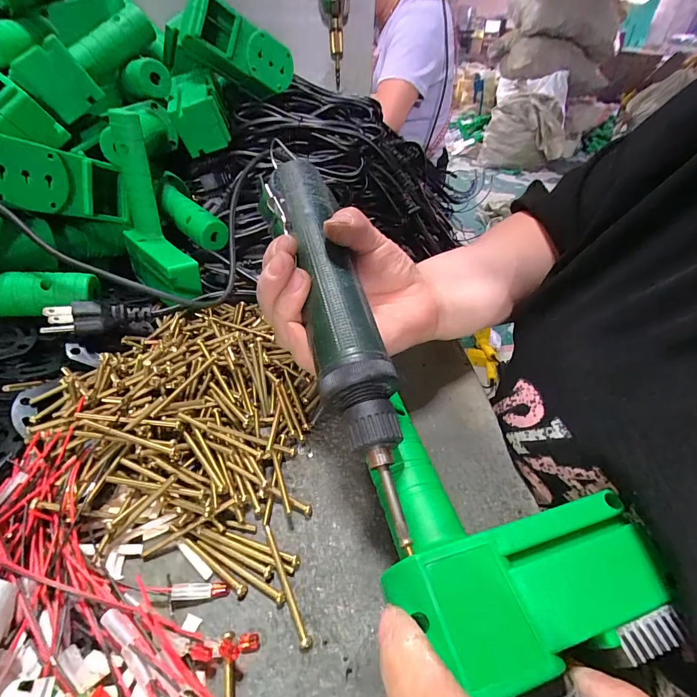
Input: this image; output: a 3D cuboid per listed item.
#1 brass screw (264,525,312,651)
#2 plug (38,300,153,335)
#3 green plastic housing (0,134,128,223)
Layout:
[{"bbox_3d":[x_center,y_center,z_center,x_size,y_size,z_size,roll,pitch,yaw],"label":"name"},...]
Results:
[{"bbox_3d":[-0.032,0.118,0.187,0.005,0.008,0.059,-17,45,-20],"label":"brass screw"},{"bbox_3d":[-0.188,-0.023,0.278,0.068,0.028,0.014,-15,45,-18],"label":"plug"},{"bbox_3d":[-0.249,-0.141,0.309,0.046,0.049,0.108,21,16,20],"label":"green plastic housing"}]

